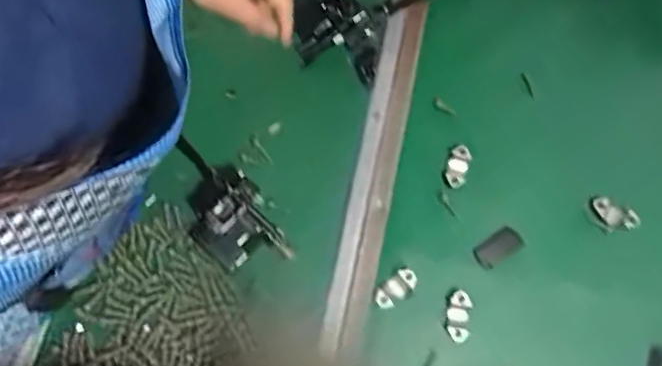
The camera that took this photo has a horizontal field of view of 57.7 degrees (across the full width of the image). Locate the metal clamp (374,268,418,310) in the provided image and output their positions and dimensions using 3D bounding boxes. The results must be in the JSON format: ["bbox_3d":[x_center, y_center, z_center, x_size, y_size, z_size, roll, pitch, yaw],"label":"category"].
[{"bbox_3d":[0.062,0.102,0.572,0.042,0.019,0.025,-36,75,-13],"label":"metal clamp"}]

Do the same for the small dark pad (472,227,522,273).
[{"bbox_3d":[0.164,0.063,0.589,0.048,0.005,0.026,-33,74,-12],"label":"small dark pad"}]

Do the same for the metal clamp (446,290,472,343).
[{"bbox_3d":[0.119,0.125,0.563,0.019,0.016,0.046,8,70,2],"label":"metal clamp"}]

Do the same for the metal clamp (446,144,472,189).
[{"bbox_3d":[0.130,-0.017,0.612,0.021,0.007,0.047,15,70,4],"label":"metal clamp"}]

